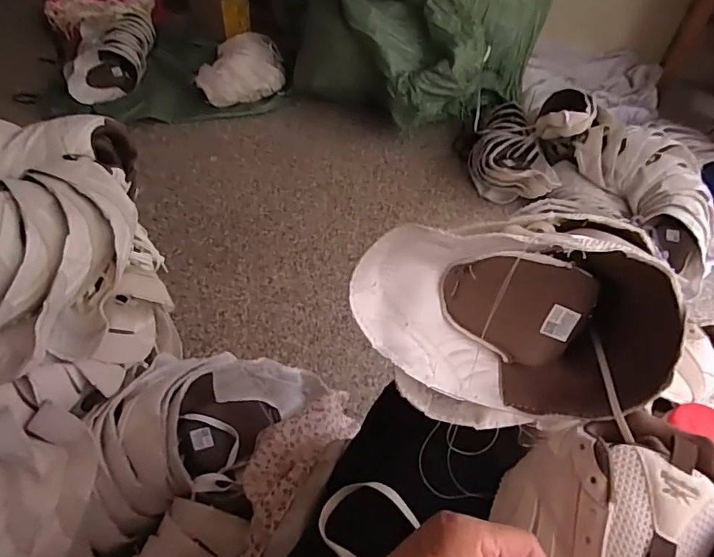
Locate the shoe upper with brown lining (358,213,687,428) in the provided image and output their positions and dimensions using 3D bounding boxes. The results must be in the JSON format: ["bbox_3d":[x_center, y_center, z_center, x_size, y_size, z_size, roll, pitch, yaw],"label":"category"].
[{"bbox_3d":[0.125,0.029,0.378,0.255,0.181,0.100,3,34,0],"label":"shoe upper with brown lining"}]

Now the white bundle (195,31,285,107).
[{"bbox_3d":[-0.349,-0.637,1.512,0.248,0.122,0.280,-4,49,-7],"label":"white bundle"}]

